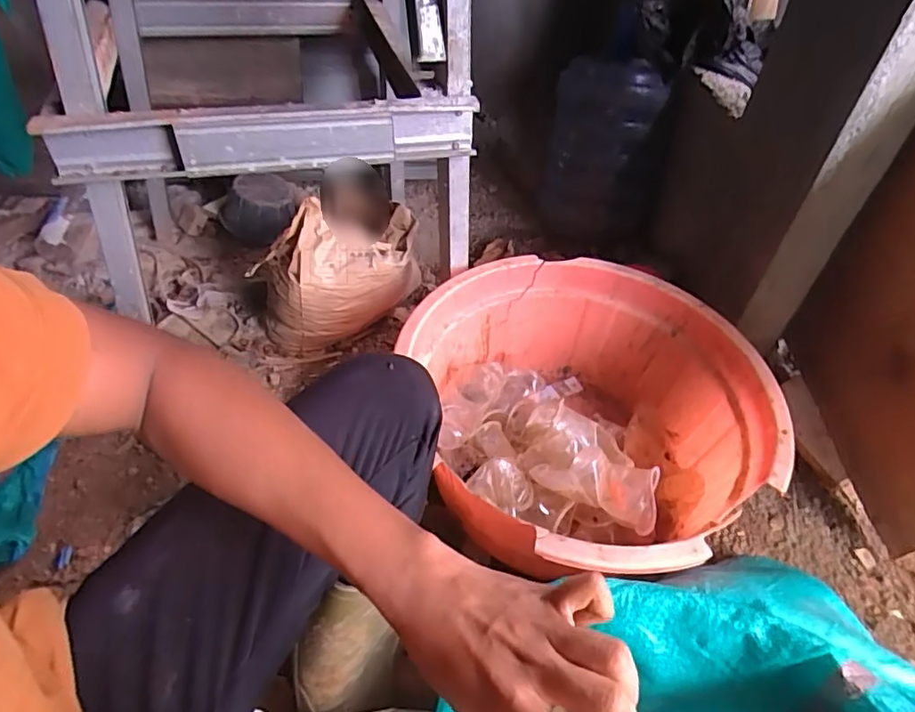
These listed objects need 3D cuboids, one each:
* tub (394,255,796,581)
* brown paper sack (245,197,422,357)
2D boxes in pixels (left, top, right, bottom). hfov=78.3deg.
[{"bbox_3d":[0.200,0.100,0.873,0.487,0.245,0.516,1,47,-1],"label":"tub"},{"bbox_3d":[-0.216,-0.148,1.045,0.298,0.242,0.153,-11,49,-12],"label":"brown paper sack"}]

